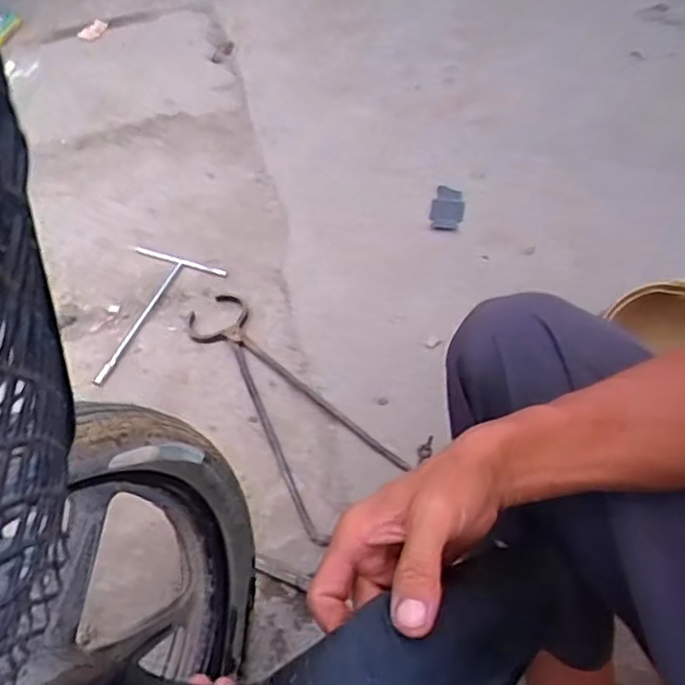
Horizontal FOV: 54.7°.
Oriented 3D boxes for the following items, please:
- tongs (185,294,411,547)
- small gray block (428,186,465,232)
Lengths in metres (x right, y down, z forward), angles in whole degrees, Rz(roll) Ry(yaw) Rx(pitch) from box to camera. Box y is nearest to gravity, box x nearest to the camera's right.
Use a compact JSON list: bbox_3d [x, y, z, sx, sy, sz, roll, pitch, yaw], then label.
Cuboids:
[{"bbox_3d":[-0.113,0.083,1.036,0.165,0.022,0.462,-34,59,-19],"label":"tongs"},{"bbox_3d":[0.195,-0.250,1.237,0.060,0.015,0.104,7,55,9],"label":"small gray block"}]

